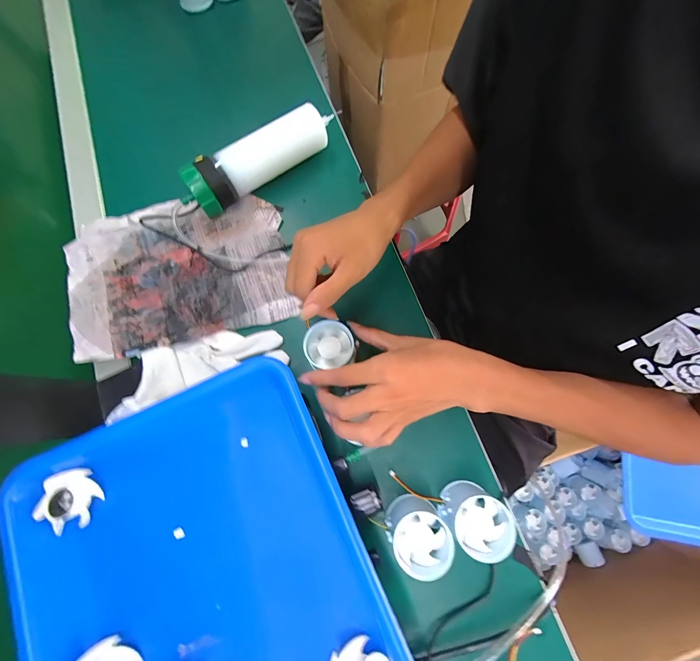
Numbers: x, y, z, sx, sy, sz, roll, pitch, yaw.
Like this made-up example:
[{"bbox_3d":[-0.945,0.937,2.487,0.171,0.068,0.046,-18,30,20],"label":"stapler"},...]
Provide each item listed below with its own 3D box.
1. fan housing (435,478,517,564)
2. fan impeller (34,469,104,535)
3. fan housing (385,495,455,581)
[{"bbox_3d":[0.120,0.178,0.290,0.056,0.052,0.054,0,76,2],"label":"fan housing"},{"bbox_3d":[-0.233,0.141,0.252,0.043,0.010,0.043,11,64,-24],"label":"fan impeller"},{"bbox_3d":[0.064,0.192,0.290,0.053,0.058,0.054,0,76,2],"label":"fan housing"}]

